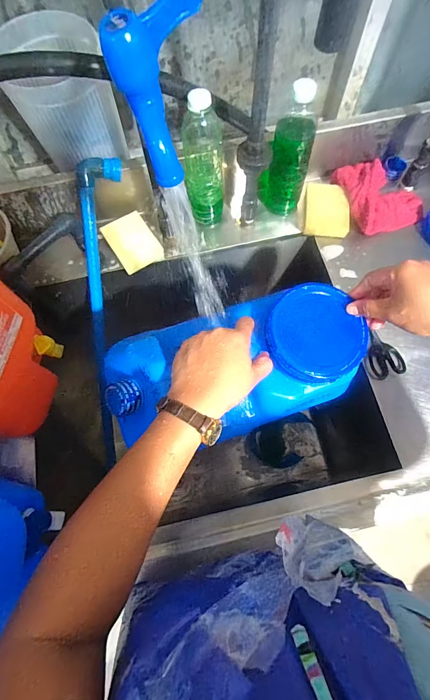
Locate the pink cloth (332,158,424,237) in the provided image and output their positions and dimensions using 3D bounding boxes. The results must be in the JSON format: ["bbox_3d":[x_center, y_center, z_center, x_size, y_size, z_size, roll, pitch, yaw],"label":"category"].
[{"bbox_3d":[0.305,-0.290,0.613,0.135,0.055,0.146,-20,70,-6],"label":"pink cloth"}]

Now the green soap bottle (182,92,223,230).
[{"bbox_3d":[-0.018,-0.301,0.547,0.062,0.216,0.062,-7,69,-1],"label":"green soap bottle"}]

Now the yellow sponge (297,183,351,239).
[{"bbox_3d":[0.204,-0.262,0.624,0.085,0.030,0.115,-1,69,1],"label":"yellow sponge"}]

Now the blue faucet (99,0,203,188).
[{"bbox_3d":[-0.037,-0.161,0.206,0.050,0.108,0.035,7,41,4],"label":"blue faucet"}]

